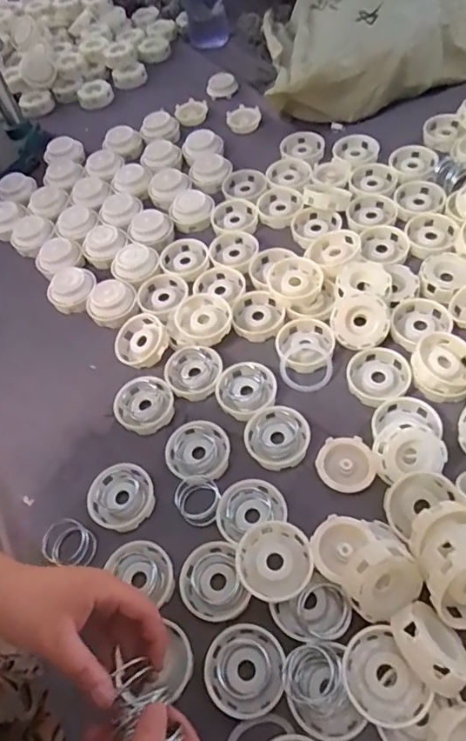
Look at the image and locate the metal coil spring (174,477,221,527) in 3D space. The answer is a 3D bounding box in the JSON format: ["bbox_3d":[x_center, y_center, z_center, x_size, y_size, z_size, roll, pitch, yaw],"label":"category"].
[{"bbox_3d":[-0.033,0.118,0.481,0.042,0.013,0.042,0,61,-1],"label":"metal coil spring"}]

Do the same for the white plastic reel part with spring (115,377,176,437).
[{"bbox_3d":[-0.092,0.036,0.545,0.060,0.013,0.055,0,61,-1],"label":"white plastic reel part with spring"}]

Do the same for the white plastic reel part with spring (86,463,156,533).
[{"bbox_3d":[-0.106,0.120,0.499,0.061,0.014,0.062,0,61,-1],"label":"white plastic reel part with spring"}]

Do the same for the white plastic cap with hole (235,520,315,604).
[{"bbox_3d":[0.033,0.157,0.431,0.064,0.015,0.060,-9,48,10],"label":"white plastic cap with hole"}]

